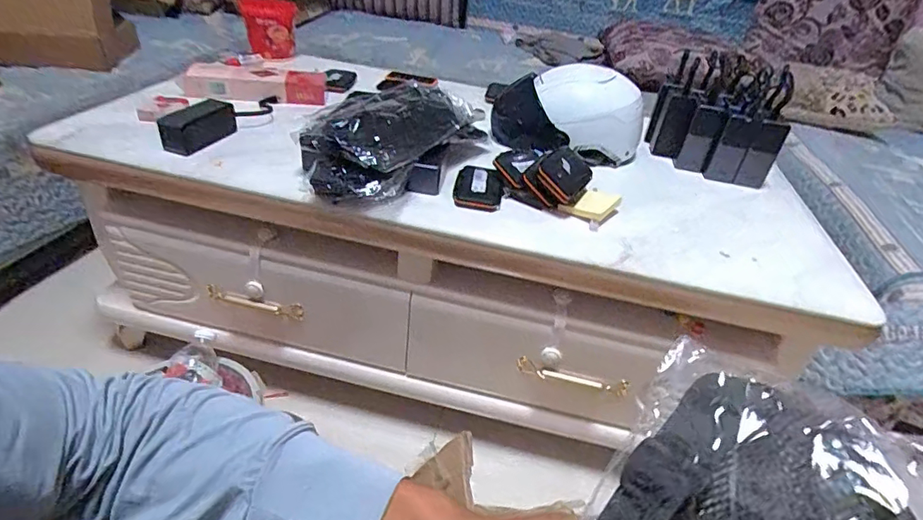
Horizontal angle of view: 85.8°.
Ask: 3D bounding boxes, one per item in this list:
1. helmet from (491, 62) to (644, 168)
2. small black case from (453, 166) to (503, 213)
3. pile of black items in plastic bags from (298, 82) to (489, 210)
[{"bbox_3d":[0.209,-0.297,1.044,0.227,0.193,0.254,-9,39,-20],"label":"helmet"},{"bbox_3d":[0.029,-0.124,0.834,0.078,0.030,0.124,6,36,-1],"label":"small black case"},{"bbox_3d":[-0.106,-0.211,0.854,0.191,0.113,0.362,24,40,23],"label":"pile of black items in plastic bags"}]

